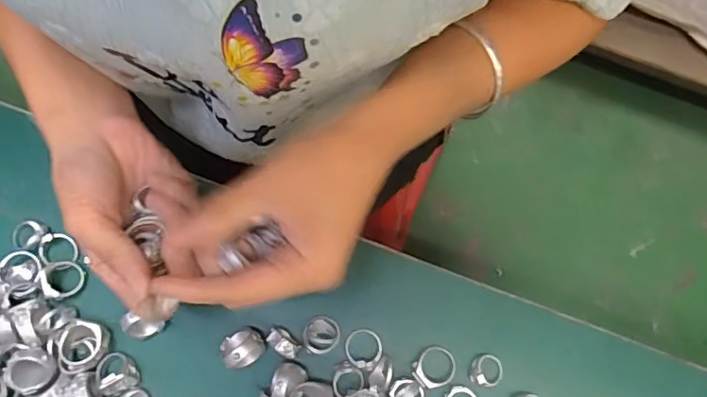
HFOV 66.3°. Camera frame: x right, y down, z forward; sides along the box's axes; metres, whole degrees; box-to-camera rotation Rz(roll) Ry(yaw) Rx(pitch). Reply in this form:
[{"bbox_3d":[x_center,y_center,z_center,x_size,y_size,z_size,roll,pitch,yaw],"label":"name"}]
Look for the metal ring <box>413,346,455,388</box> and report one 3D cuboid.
[{"bbox_3d":[0.052,0.109,0.345,0.027,0.011,0.024,-43,80,-9],"label":"metal ring"}]

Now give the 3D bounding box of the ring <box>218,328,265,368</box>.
[{"bbox_3d":[-0.072,0.095,0.341,0.027,0.025,0.021,-24,78,-5],"label":"ring"}]

